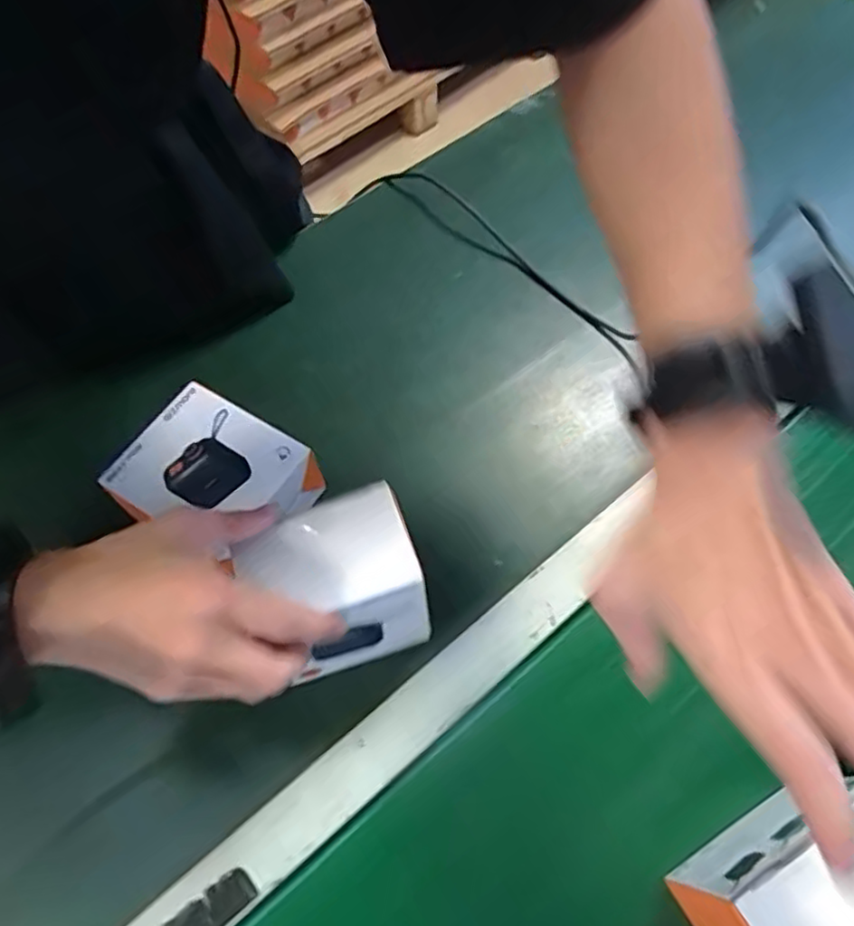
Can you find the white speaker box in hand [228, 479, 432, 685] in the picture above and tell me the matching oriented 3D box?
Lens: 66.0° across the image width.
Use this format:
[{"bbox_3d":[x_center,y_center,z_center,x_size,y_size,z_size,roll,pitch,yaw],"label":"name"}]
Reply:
[{"bbox_3d":[-0.054,0.078,0.408,0.094,0.098,0.070,-19,62,-8],"label":"white speaker box in hand"}]

